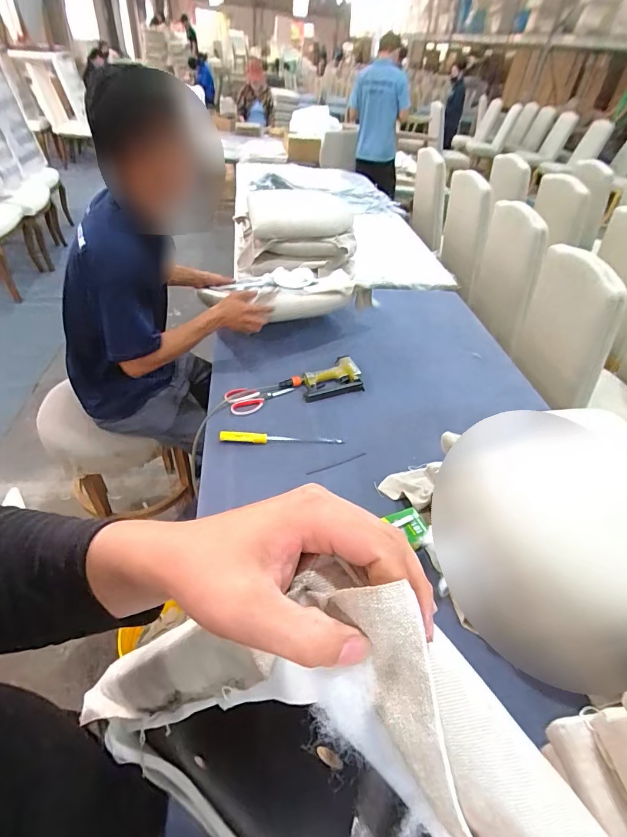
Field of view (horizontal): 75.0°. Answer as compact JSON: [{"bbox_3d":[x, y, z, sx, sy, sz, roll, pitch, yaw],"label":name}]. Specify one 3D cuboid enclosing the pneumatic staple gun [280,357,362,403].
[{"bbox_3d":[0.027,-0.107,1.164,0.229,0.043,0.120,-15,47,-22],"label":"pneumatic staple gun"}]

